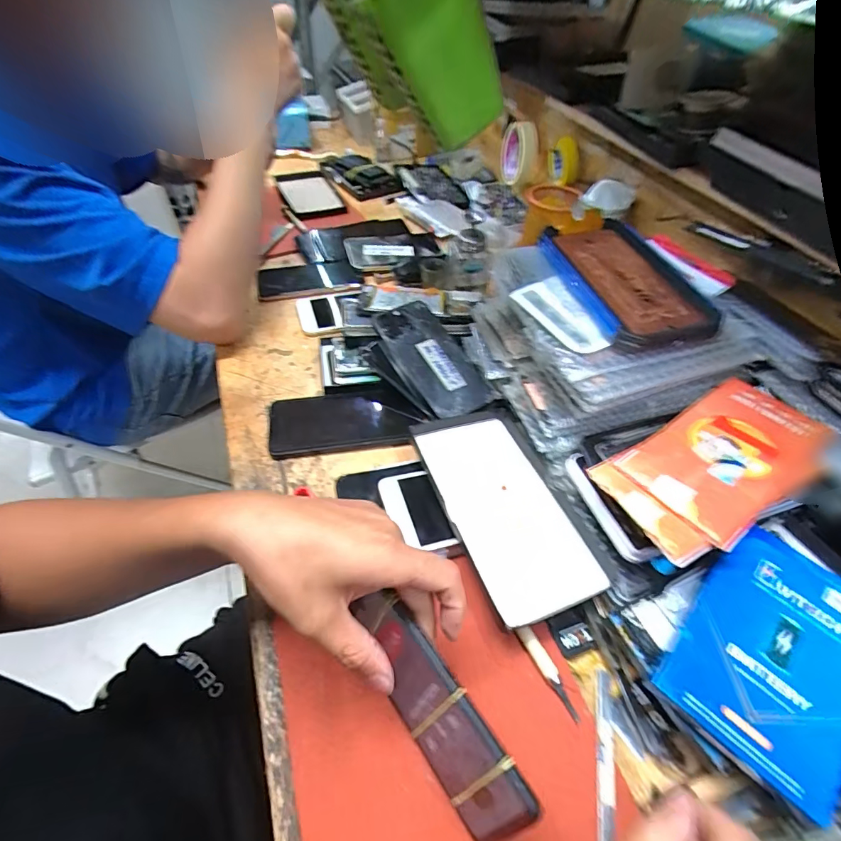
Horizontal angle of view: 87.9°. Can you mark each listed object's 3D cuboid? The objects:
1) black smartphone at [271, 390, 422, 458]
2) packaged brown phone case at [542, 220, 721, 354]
[{"bbox_3d":[-0.084,0.002,0.482,0.157,0.015,0.077,-6,55,-10],"label":"black smartphone"},{"bbox_3d":[0.190,-0.128,0.397,0.088,0.022,0.161,-9,51,-10],"label":"packaged brown phone case"}]

